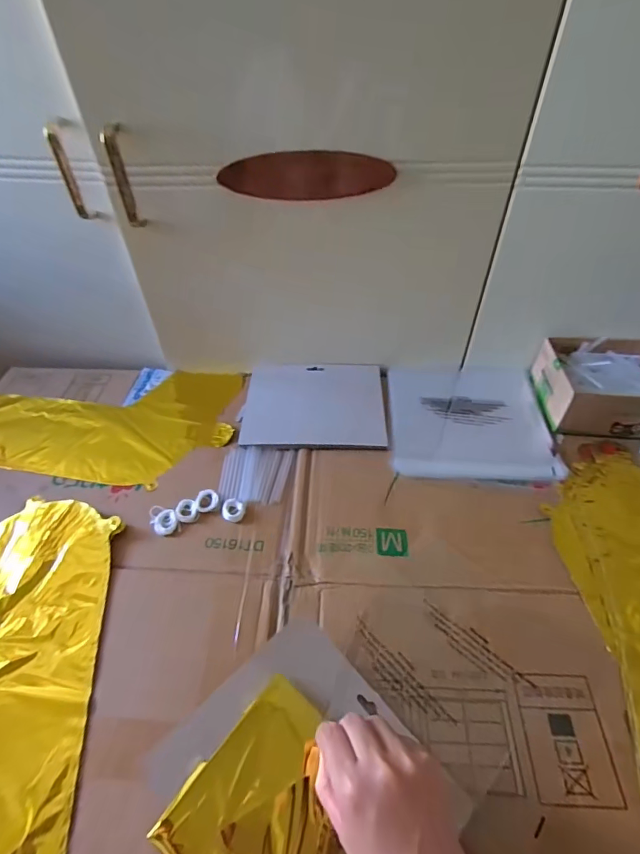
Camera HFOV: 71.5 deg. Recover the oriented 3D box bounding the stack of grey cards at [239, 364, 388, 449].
[{"bbox_3d":[-0.006,-0.035,0.616,0.189,0.010,0.162,2,47,1],"label":"stack of grey cards"}]

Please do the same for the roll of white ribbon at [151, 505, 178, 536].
[{"bbox_3d":[-0.175,0.103,0.497,0.027,0.005,0.040,-30,54,-25],"label":"roll of white ribbon"}]

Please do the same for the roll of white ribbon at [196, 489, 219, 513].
[{"bbox_3d":[-0.130,0.085,0.512,0.025,0.005,0.028,-25,52,-22],"label":"roll of white ribbon"}]

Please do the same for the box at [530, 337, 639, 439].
[{"bbox_3d":[0.400,-0.055,0.599,0.187,0.062,0.143,3,47,2],"label":"box"}]

